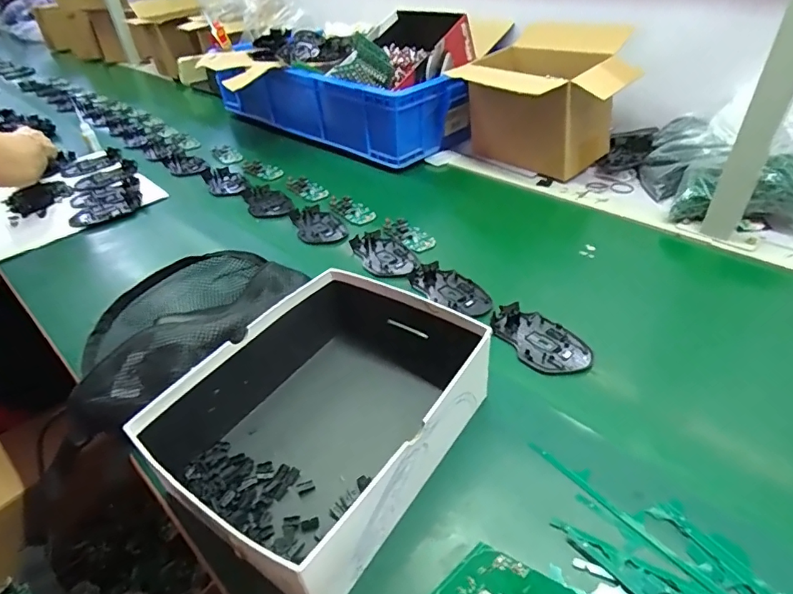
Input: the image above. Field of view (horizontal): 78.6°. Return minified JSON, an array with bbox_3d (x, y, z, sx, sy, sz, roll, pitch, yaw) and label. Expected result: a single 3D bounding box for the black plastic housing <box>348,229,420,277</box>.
[{"bbox_3d":[-0.016,-0.061,0.696,0.068,0.014,0.115,-20,40,-20],"label":"black plastic housing"}]

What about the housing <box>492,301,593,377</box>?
[{"bbox_3d":[0.158,0.046,0.539,0.069,0.014,0.114,-26,43,-22],"label":"housing"}]

